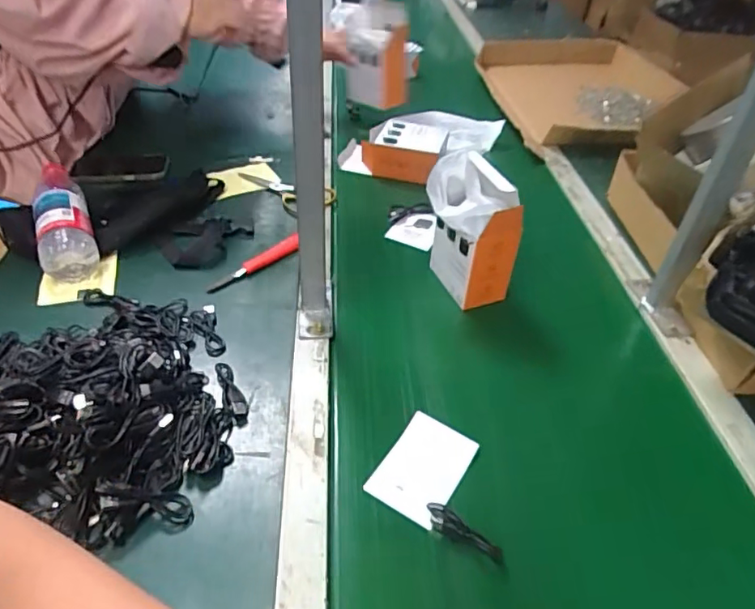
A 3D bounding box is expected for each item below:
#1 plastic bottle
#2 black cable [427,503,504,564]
[{"bbox_3d":[-0.427,-0.120,0.727,0.064,0.072,0.216,-18,45,-22],"label":"plastic bottle"},{"bbox_3d":[0.074,0.196,0.458,0.072,0.015,0.019,28,47,26],"label":"black cable"}]

